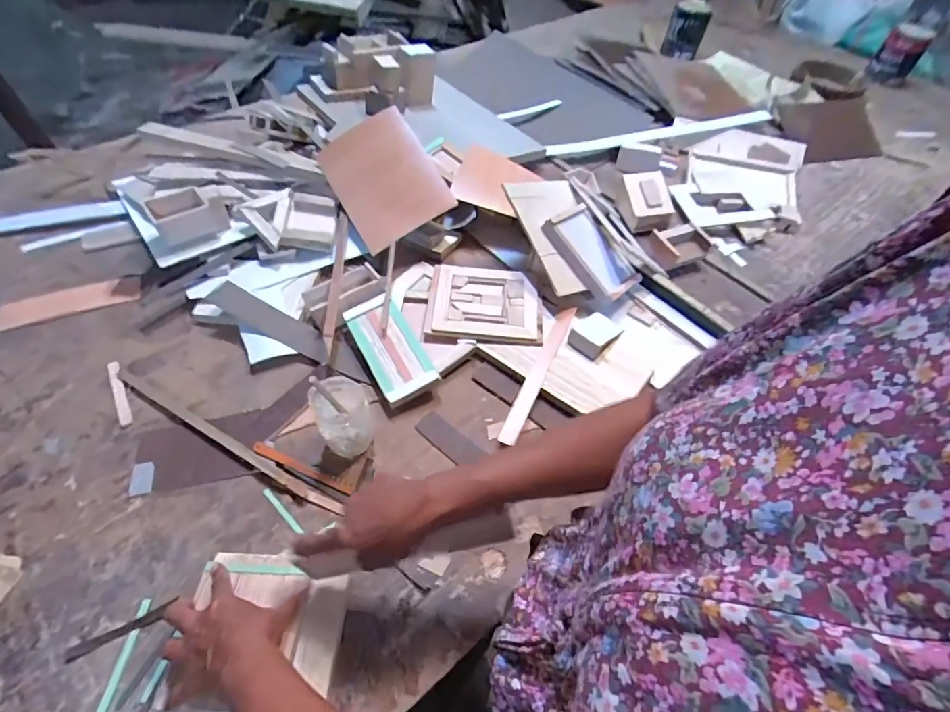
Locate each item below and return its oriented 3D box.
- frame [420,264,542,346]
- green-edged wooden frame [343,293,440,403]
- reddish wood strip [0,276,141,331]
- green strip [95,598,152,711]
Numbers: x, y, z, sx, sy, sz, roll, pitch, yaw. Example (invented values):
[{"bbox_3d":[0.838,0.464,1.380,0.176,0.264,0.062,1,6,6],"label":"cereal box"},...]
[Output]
[{"bbox_3d":[0.013,-0.085,0.719,0.175,0.012,0.150,2,54,-1],"label":"frame"},{"bbox_3d":[-0.122,-0.016,0.663,0.080,0.017,0.183,-24,58,-18],"label":"green-edged wooden frame"},{"bbox_3d":[-0.644,-0.085,0.719,0.206,0.013,0.047,-15,56,-13],"label":"reddish wood strip"},{"bbox_3d":[-0.344,0.297,0.445,0.010,0.004,0.106,3,54,0],"label":"green strip"}]

